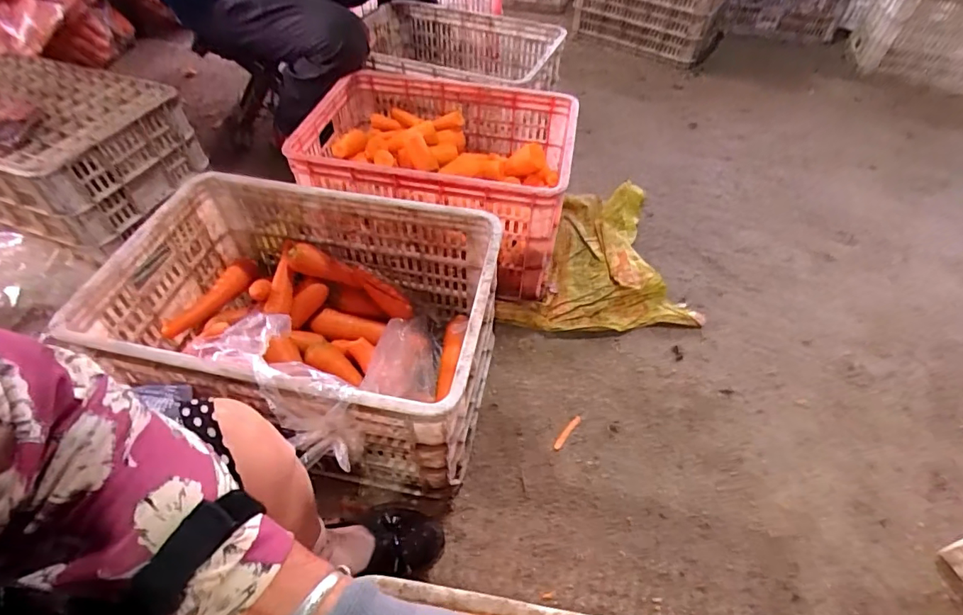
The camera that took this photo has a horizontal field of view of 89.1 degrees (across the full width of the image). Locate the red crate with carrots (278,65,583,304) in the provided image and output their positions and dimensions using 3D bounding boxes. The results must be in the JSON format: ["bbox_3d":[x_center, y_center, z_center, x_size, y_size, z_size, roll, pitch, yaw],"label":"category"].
[{"bbox_3d":[-0.075,-0.273,1.034,0.508,0.266,0.383,13,51,9],"label":"red crate with carrots"}]

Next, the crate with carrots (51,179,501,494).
[{"bbox_3d":[-0.244,0.057,0.761,0.500,0.315,0.369,8,50,6],"label":"crate with carrots"}]

